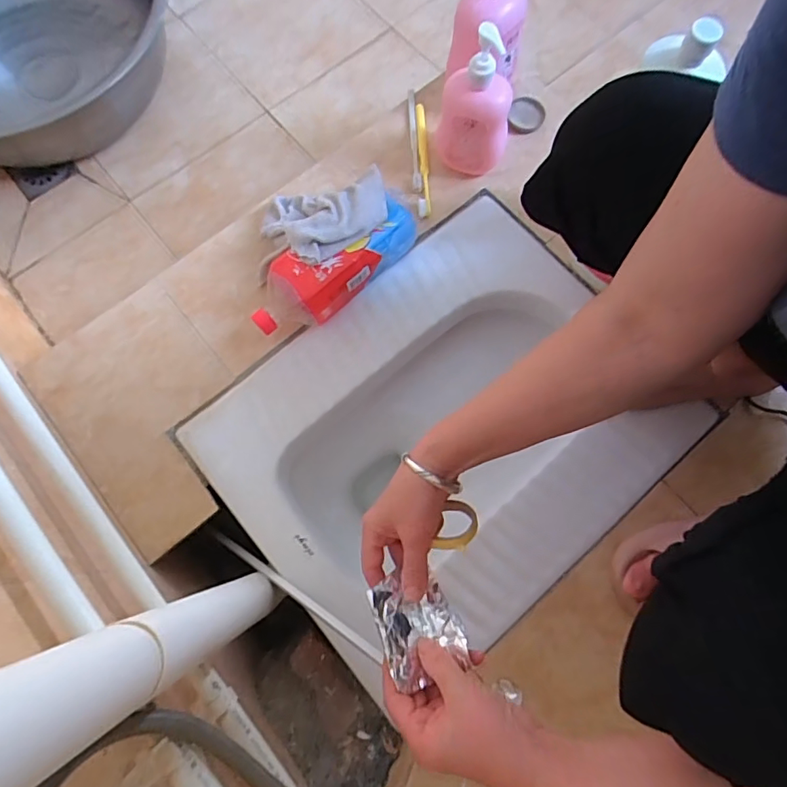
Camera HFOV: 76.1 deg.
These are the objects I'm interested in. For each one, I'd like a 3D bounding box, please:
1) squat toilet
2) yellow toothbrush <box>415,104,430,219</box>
[{"bbox_3d":[0.065,0.054,0.667,0.503,0.177,0.407,-40,78,-10],"label":"squat toilet"},{"bbox_3d":[0.040,-0.318,0.681,0.015,0.009,0.176,-1,75,0],"label":"yellow toothbrush"}]

